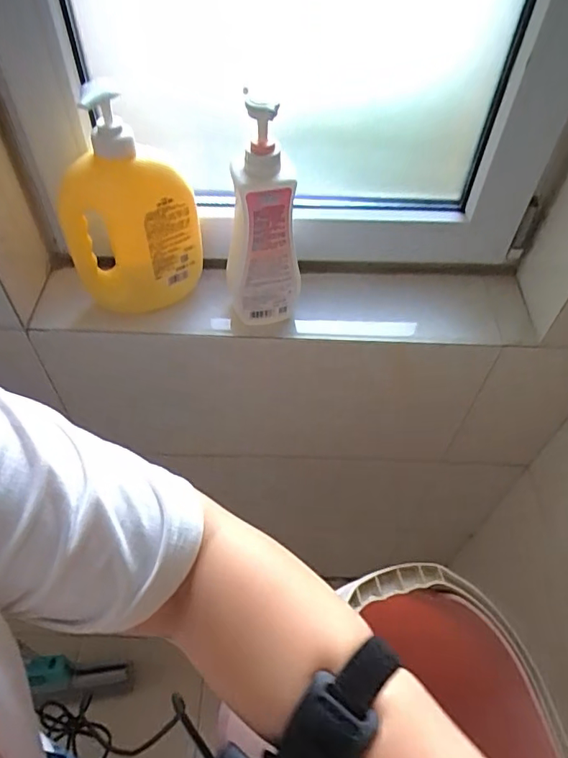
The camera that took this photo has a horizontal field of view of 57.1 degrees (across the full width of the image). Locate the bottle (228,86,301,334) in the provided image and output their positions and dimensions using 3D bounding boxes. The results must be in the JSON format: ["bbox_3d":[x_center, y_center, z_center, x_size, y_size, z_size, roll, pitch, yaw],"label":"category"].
[{"bbox_3d":[-0.021,-0.158,0.575,0.078,0.263,0.051,6,53,2],"label":"bottle"}]

